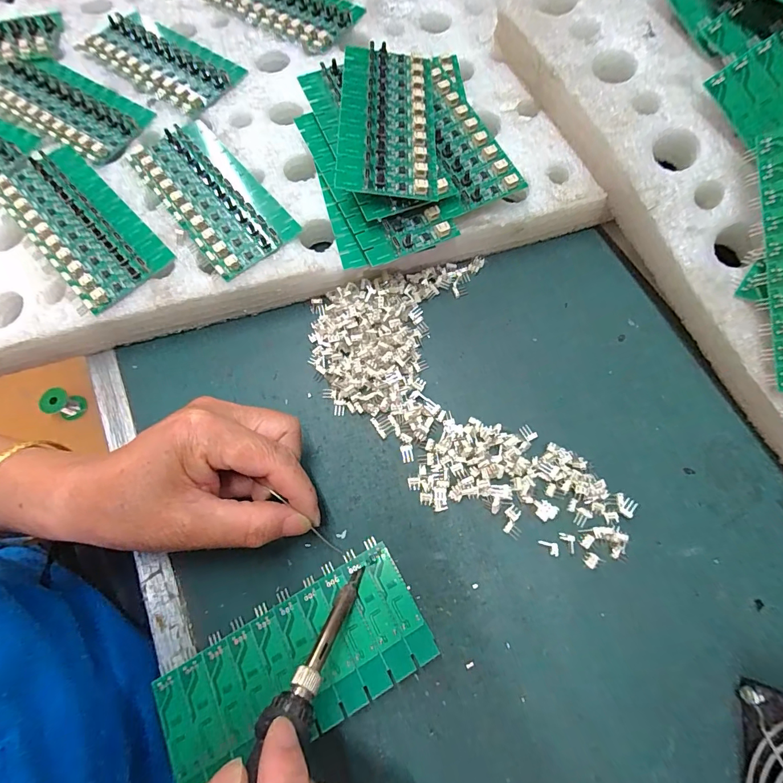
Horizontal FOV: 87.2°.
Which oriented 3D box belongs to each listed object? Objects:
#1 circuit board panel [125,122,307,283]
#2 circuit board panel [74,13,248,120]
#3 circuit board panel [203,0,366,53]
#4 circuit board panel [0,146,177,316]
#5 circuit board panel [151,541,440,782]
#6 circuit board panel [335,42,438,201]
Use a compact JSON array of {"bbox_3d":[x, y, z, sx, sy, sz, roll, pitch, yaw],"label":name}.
[{"bbox_3d":[-0.128,-0.142,0.289,0.062,0.007,0.139,-37,73,-11],"label":"circuit board panel"},{"bbox_3d":[-0.189,-0.274,0.336,0.138,0.009,0.063,35,76,13],"label":"circuit board panel"},{"bbox_3d":[-0.095,-0.339,0.356,0.133,0.011,0.064,34,76,13],"label":"circuit board panel"},{"bbox_3d":[-0.214,-0.116,0.281,0.063,0.010,0.139,-41,74,-11],"label":"circuit board panel"},{"bbox_3d":[-0.050,0.145,0.217,0.137,0.013,0.062,-29,72,-9],"label":"circuit board panel"},{"bbox_3d":[-0.002,-0.183,0.272,0.062,0.006,0.134,3,68,-6],"label":"circuit board panel"}]

